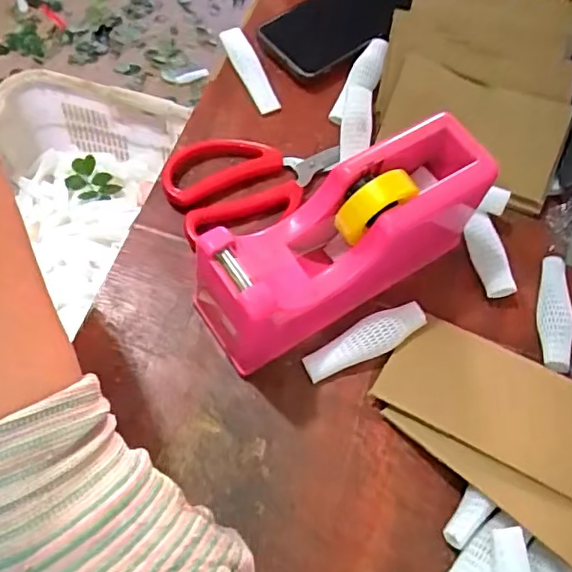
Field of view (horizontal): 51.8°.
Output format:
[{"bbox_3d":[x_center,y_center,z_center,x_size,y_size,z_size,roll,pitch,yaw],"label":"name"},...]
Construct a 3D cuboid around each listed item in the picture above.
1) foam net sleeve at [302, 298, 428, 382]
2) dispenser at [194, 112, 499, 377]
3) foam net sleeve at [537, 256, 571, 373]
[{"bbox_3d":[0.054,0.037,0.403,0.088,0.021,0.024,-19,70,-14],"label":"foam net sleeve"},{"bbox_3d":[0.041,-0.030,0.390,0.204,0.102,0.062,-29,71,-18],"label":"dispenser"},{"bbox_3d":[0.195,0.020,0.426,0.023,0.015,0.092,15,65,0],"label":"foam net sleeve"}]

